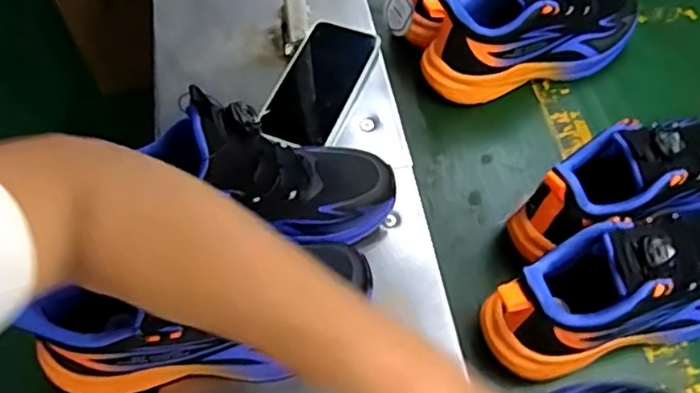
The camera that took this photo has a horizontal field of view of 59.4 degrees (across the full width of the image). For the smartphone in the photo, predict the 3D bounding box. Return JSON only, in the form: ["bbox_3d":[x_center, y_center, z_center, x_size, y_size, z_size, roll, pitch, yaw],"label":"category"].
[{"bbox_3d":[-0.031,-0.116,0.623,0.081,0.011,0.159,17,61,12],"label":"smartphone"}]

